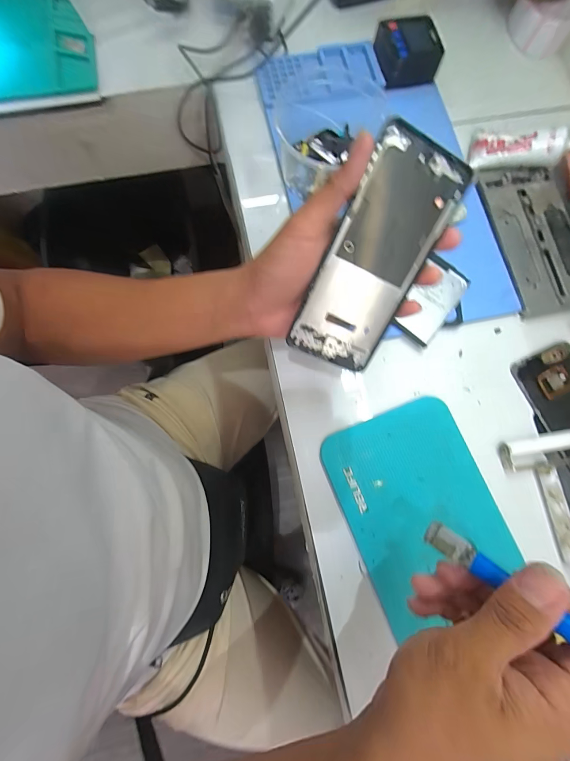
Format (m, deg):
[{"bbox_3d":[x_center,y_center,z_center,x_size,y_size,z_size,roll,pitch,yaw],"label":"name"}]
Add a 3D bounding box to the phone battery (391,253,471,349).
[{"bbox_3d":[0.155,-0.084,0.341,0.051,0.006,0.091,34,81,-5],"label":"phone battery"}]

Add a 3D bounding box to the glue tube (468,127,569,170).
[{"bbox_3d":[0.269,-0.264,0.366,0.106,0.029,0.044,16,79,23],"label":"glue tube"}]

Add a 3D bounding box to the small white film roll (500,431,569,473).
[{"bbox_3d":[0.253,0.072,0.320,0.074,0.014,0.031,-9,79,-4],"label":"small white film roll"}]

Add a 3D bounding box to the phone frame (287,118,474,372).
[{"bbox_3d":[0.064,-0.085,0.236,0.069,0.006,0.158,20,111,-16],"label":"phone frame"}]

